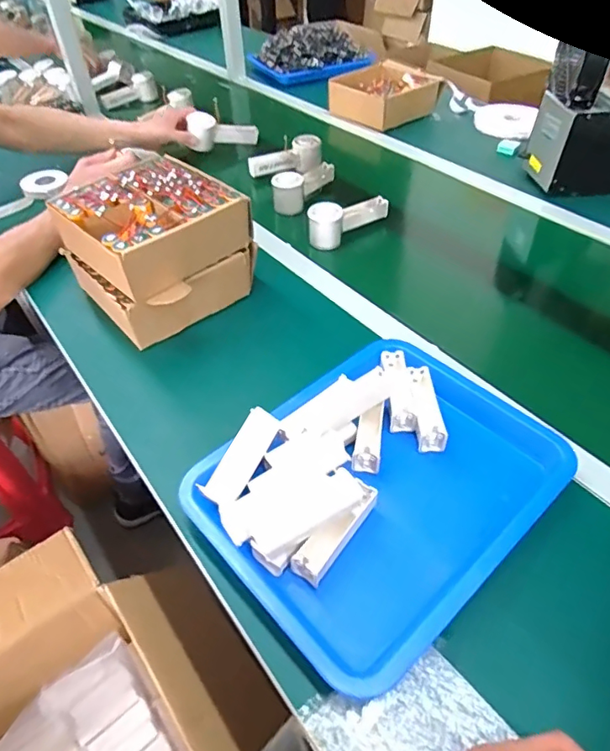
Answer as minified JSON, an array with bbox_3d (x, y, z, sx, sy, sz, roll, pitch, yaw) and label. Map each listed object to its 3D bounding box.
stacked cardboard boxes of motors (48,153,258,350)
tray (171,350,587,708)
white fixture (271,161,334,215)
[{"bbox_3d":[-0.200,-0.175,0.690,0.201,0.143,0.196,-34,53,-27],"label":"stacked cardboard boxes of motors"},{"bbox_3d":[0.082,0.102,0.505,0.327,0.058,0.251,-35,54,-27],"label":"tray"},{"bbox_3d":[0.005,-0.361,0.959,0.149,0.066,0.050,-35,54,-27],"label":"white fixture"}]

